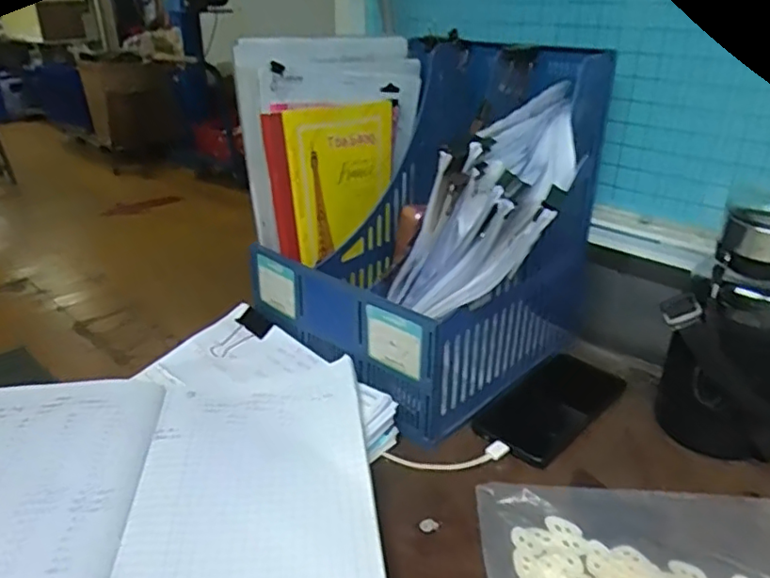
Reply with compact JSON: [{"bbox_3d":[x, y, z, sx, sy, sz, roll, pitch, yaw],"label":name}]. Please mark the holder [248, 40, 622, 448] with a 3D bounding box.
[{"bbox_3d":[0.048,-0.079,0.605,0.287,0.275,0.278,17,31,28],"label":"holder"}]

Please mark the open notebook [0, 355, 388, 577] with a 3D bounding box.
[{"bbox_3d":[-0.182,0.144,0.444,0.342,0.025,0.251,1,29,-10],"label":"open notebook"}]

